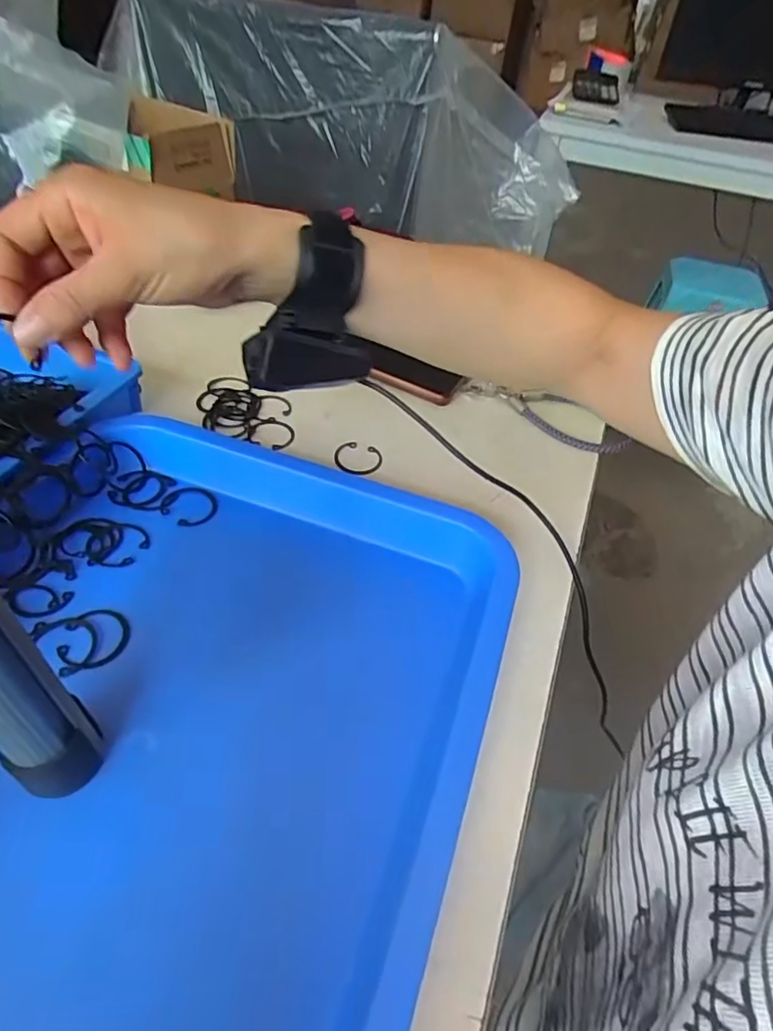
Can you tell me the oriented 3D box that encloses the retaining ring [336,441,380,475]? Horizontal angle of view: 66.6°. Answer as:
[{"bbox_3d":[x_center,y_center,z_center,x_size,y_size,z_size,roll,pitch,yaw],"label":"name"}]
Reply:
[{"bbox_3d":[-0.022,-0.045,0.456,0.037,0.004,0.036,3,47,-3],"label":"retaining ring"}]

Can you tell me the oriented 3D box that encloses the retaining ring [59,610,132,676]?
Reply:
[{"bbox_3d":[-0.158,0.068,0.321,0.032,0.004,0.038,-3,47,-16],"label":"retaining ring"}]

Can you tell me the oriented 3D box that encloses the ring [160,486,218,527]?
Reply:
[{"bbox_3d":[-0.133,-0.007,0.400,0.037,0.004,0.035,5,44,-5],"label":"ring"}]

